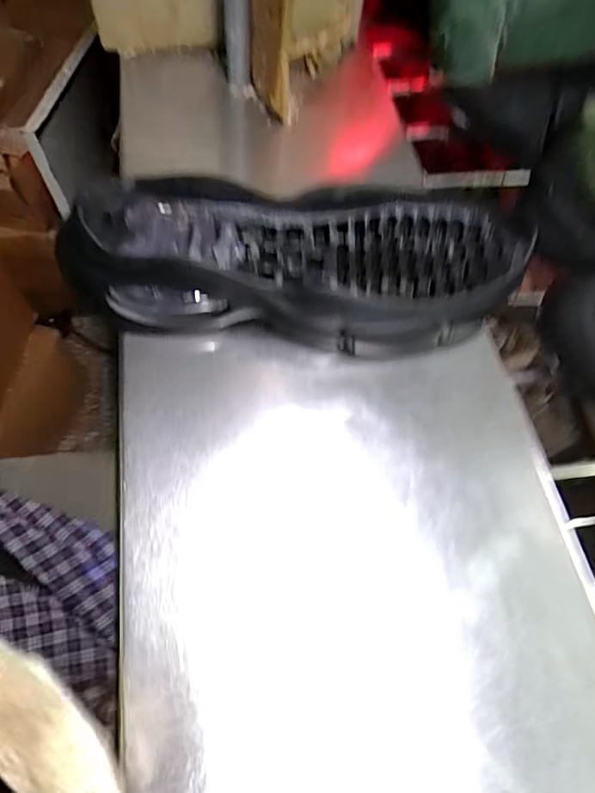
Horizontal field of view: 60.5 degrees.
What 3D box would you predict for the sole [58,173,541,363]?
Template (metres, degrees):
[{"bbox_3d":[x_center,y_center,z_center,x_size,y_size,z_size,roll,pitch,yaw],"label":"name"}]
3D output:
[{"bbox_3d":[0.008,-0.090,0.329,0.278,0.047,0.115,3,61,-3],"label":"sole"}]

